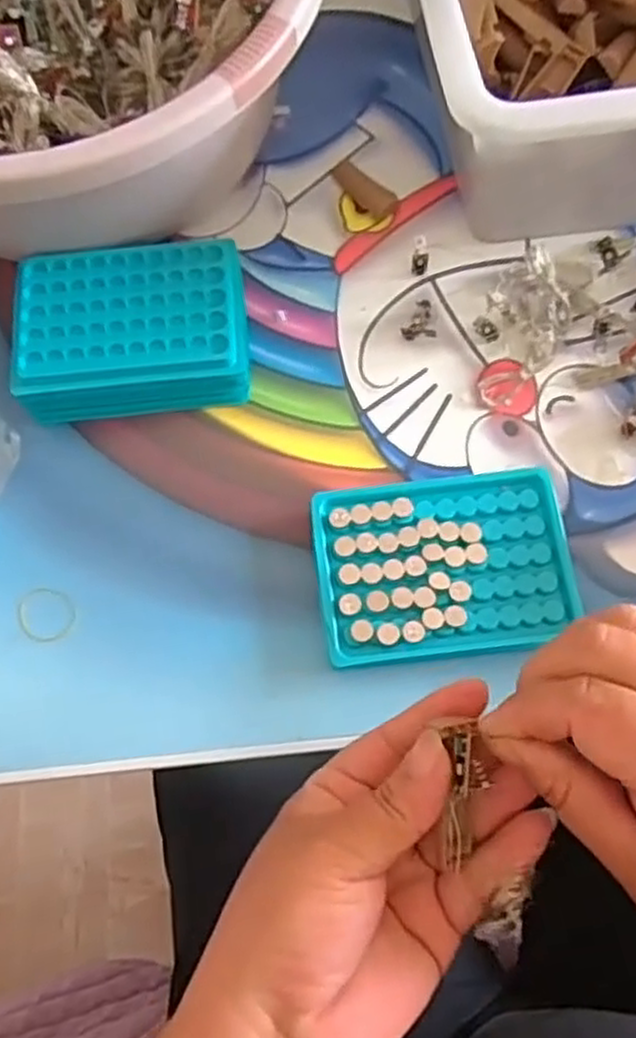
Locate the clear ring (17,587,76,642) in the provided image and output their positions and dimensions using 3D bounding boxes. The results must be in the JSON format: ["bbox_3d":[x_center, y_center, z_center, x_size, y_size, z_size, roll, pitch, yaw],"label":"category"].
[{"bbox_3d":[-0.150,0.053,0.417,0.029,0.004,0.031,4,68,-9],"label":"clear ring"}]

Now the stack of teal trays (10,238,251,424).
[{"bbox_3d":[-0.109,-0.109,0.446,0.131,0.033,0.104,-6,70,-1],"label":"stack of teal trays"}]

